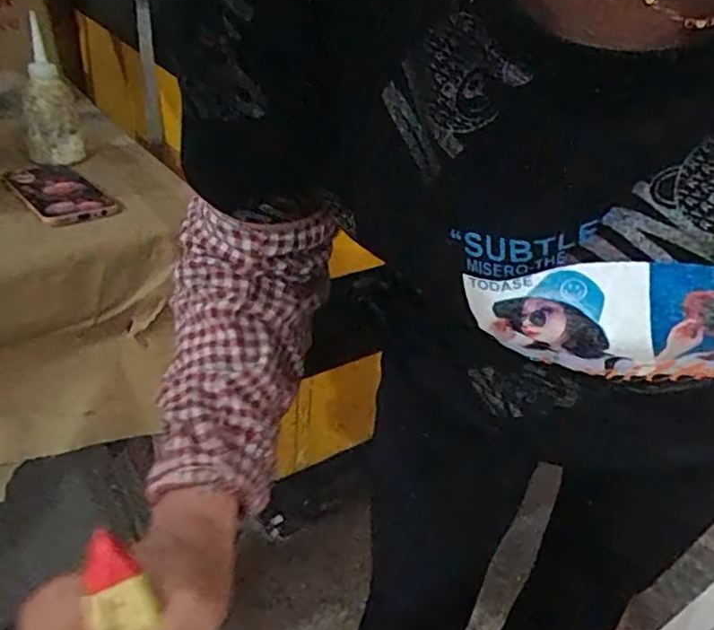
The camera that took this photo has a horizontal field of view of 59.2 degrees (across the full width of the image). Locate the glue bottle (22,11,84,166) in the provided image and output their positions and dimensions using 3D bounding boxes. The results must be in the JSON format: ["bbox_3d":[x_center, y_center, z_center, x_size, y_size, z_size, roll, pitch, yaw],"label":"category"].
[{"bbox_3d":[-0.376,-0.267,0.767,0.059,0.176,0.063,-9,1,-23],"label":"glue bottle"}]

